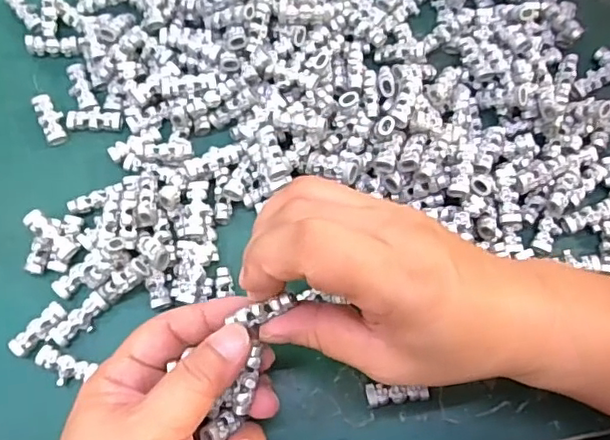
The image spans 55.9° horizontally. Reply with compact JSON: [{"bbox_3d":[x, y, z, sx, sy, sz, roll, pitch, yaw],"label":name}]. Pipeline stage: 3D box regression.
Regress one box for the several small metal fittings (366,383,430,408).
[{"bbox_3d":[0.045,0.085,0.282,0.030,0.009,0.011,-7,71,-5],"label":"several small metal fittings"}]

